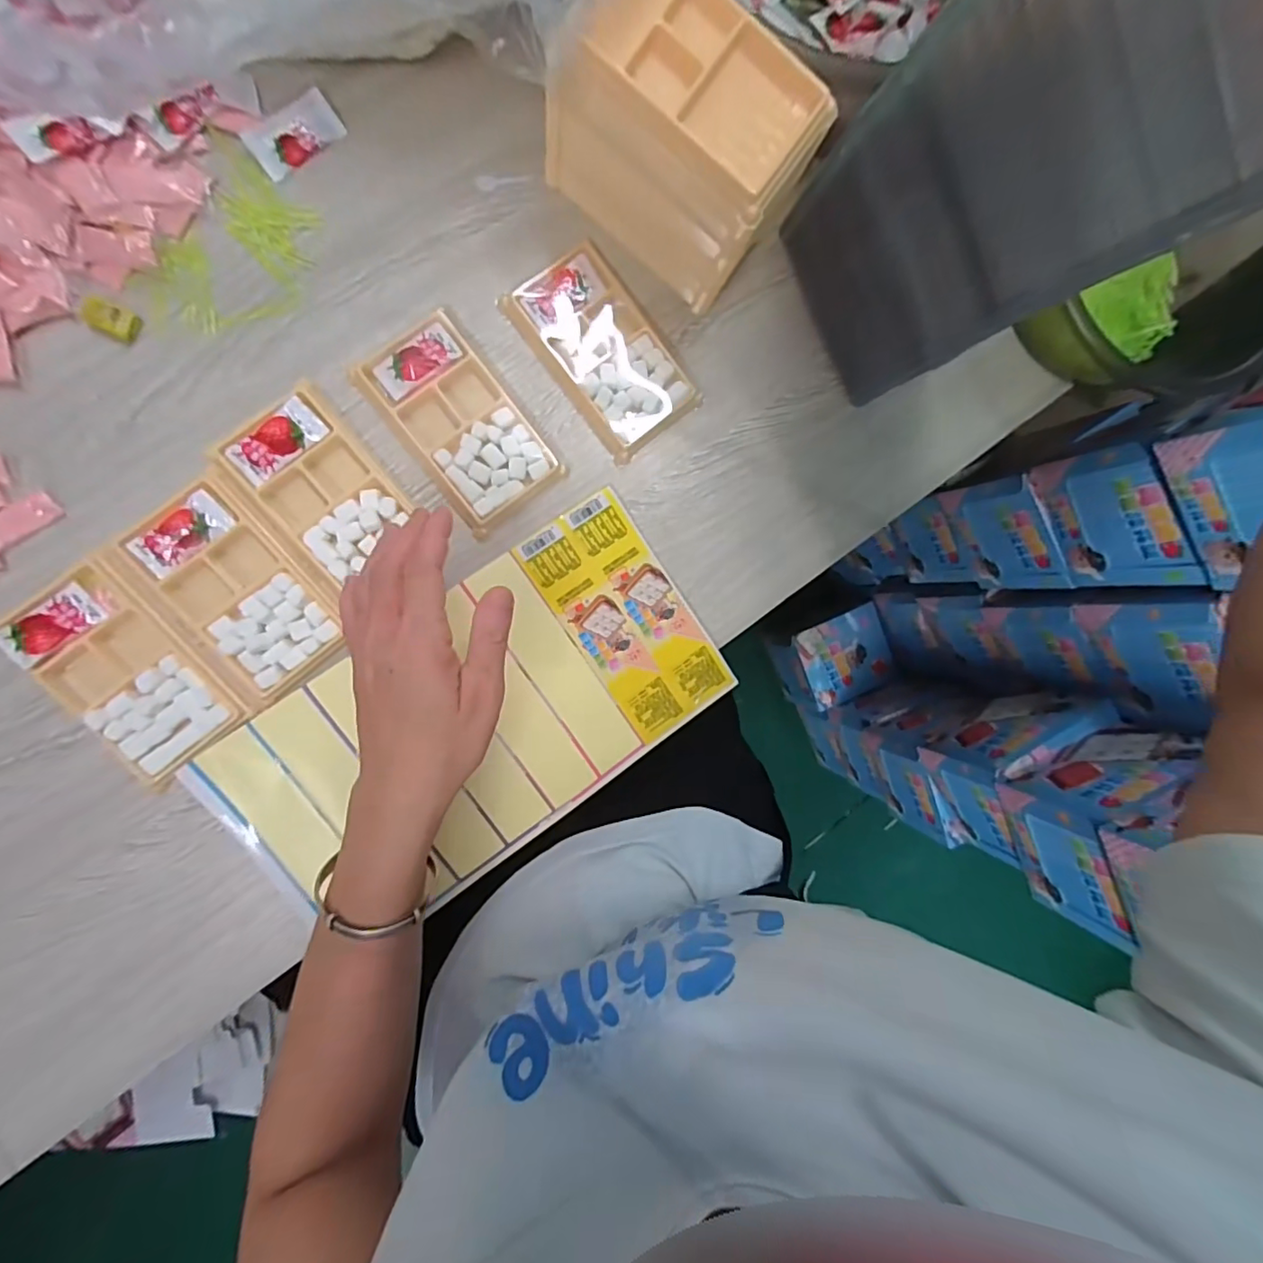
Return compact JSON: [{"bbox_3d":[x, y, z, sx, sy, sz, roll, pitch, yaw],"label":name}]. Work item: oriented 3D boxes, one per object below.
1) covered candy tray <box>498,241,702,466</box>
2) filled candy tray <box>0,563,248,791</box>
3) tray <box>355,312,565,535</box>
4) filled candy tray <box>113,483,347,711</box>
[{"bbox_3d":[-0.018,-0.196,0.398,0.076,0.012,0.133,-39,97,-6],"label":"covered candy tray"},{"bbox_3d":[-0.308,0.026,0.343,0.068,0.013,0.128,-42,98,-6],"label":"filled candy tray"},{"bbox_3d":[-0.114,-0.139,0.375,0.073,0.008,0.133,-38,97,-6],"label":"tray"},{"bbox_3d":[-0.248,-0.021,0.355,0.072,0.013,0.127,-39,97,-6],"label":"filled candy tray"}]

